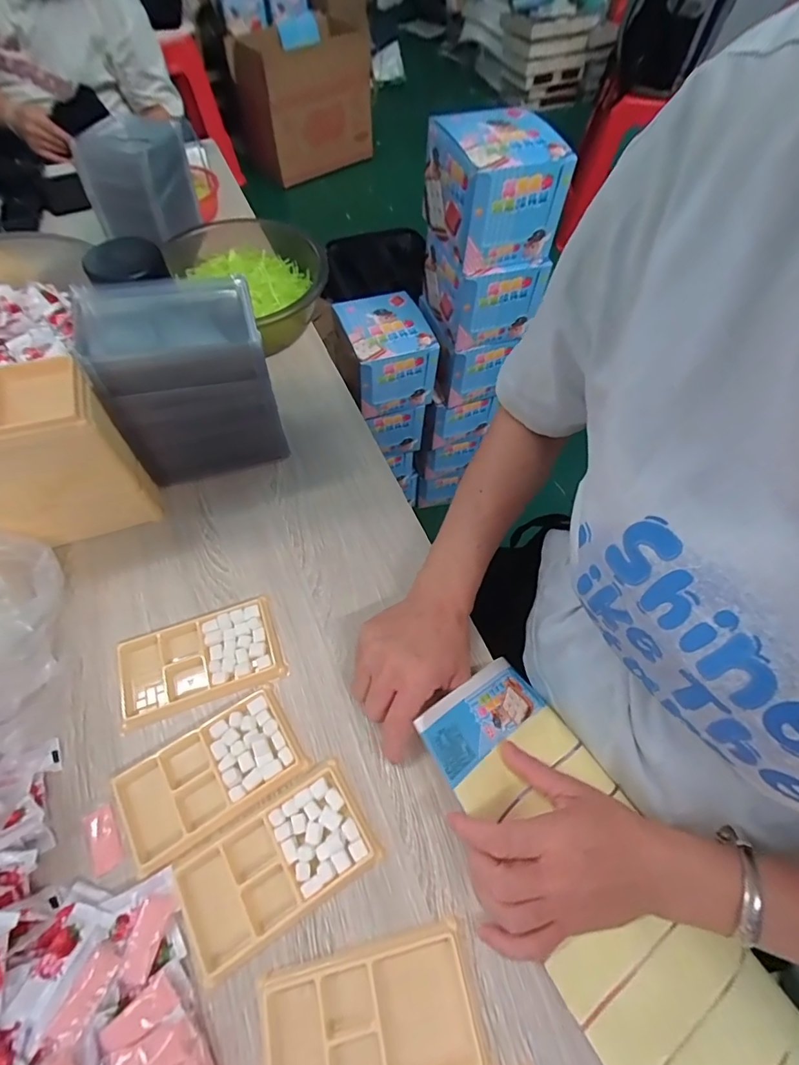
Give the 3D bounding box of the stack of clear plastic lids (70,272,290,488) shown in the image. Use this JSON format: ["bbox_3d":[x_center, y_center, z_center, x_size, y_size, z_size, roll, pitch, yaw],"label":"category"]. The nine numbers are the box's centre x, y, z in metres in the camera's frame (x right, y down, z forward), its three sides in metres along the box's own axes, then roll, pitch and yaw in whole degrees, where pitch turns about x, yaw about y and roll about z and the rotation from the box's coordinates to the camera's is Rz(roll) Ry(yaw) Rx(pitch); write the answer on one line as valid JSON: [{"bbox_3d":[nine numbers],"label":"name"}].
[{"bbox_3d":[-0.198,-0.142,0.461,0.141,0.170,0.101,-16,61,-9],"label":"stack of clear plastic lids"}]

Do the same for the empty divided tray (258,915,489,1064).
[{"bbox_3d":[-0.019,0.307,0.295,0.132,0.011,0.075,-12,61,-7],"label":"empty divided tray"}]

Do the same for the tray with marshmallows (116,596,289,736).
[{"bbox_3d":[-0.173,0.109,0.409,0.132,0.011,0.077,-18,62,-10],"label":"tray with marshmallows"}]

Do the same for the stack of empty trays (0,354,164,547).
[{"bbox_3d":[-0.312,-0.061,0.423,0.140,0.156,0.077,-18,61,-10],"label":"stack of empty trays"}]

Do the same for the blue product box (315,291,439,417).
[{"bbox_3d":[-0.027,-0.326,0.857,0.146,0.131,0.164,-19,62,-12],"label":"blue product box"}]

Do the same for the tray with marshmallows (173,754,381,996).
[{"bbox_3d":[-0.088,0.235,0.337,0.132,0.011,0.074,-28,64,-15],"label":"tray with marshmallows"}]

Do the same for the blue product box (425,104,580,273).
[{"bbox_3d":[0.136,-0.498,0.683,0.156,0.129,0.179,-15,61,-9],"label":"blue product box"}]

